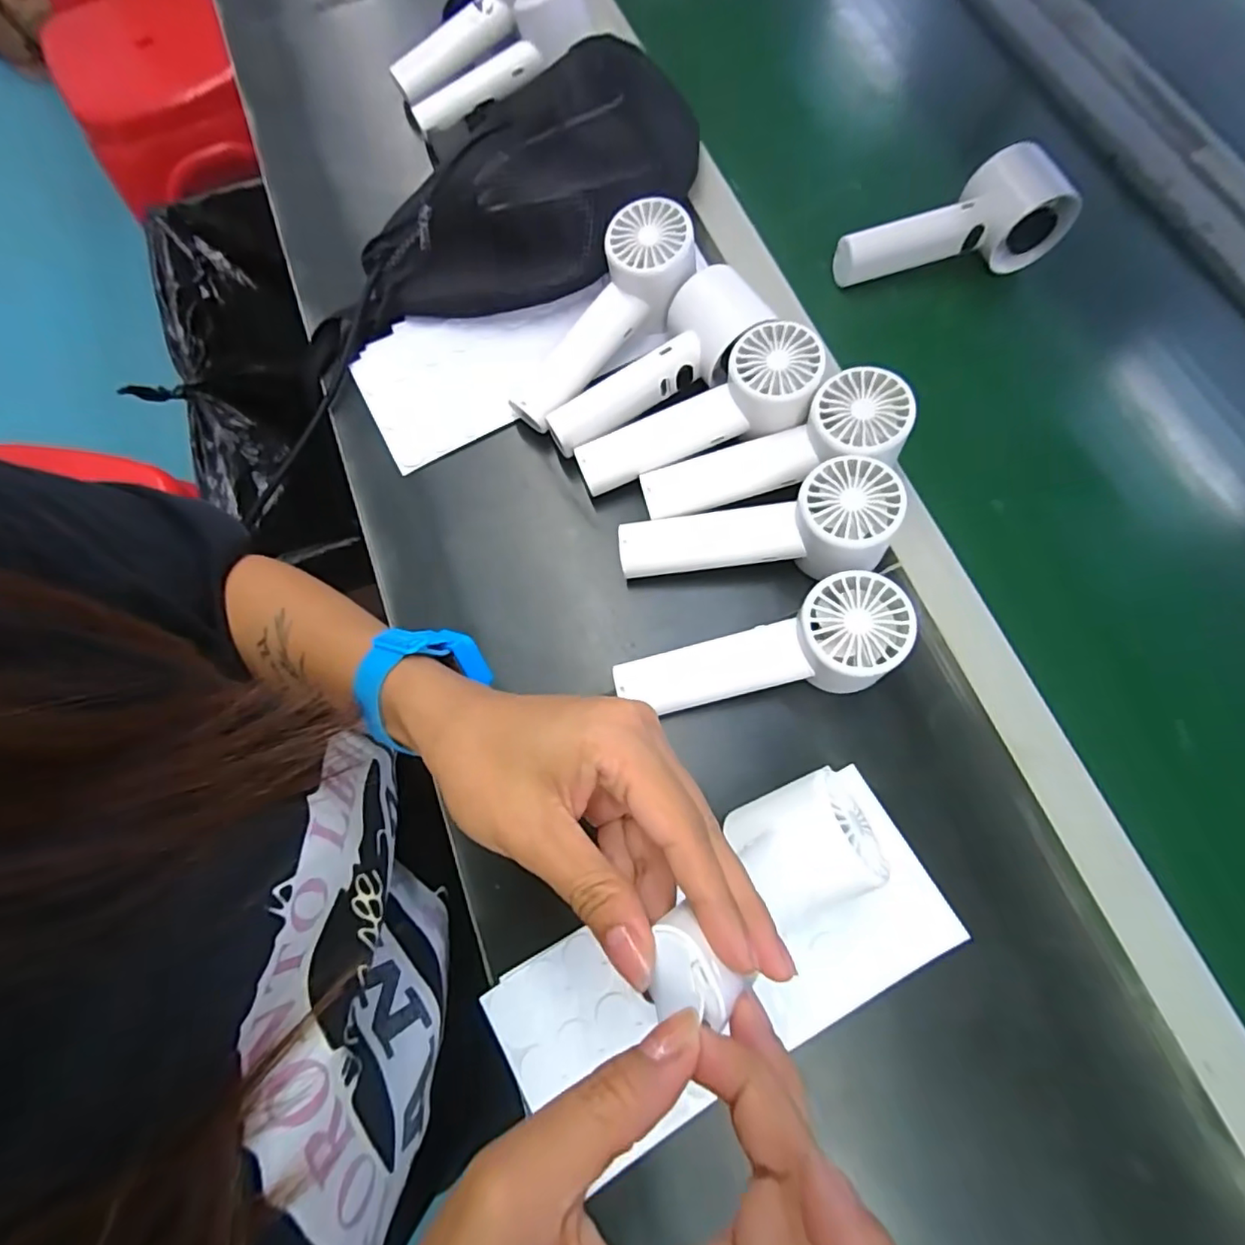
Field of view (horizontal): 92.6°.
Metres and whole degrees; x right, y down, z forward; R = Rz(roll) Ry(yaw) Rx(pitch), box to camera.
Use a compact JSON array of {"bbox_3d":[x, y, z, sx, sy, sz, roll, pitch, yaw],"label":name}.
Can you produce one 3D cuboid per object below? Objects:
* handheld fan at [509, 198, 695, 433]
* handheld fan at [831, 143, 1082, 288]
[{"bbox_3d":[-0.014,-0.194,0.383,0.056,0.041,0.157,44,101,14],"label":"handheld fan"},{"bbox_3d":[0.223,-0.276,0.410,0.154,0.061,0.048,-9,72,-3],"label":"handheld fan"}]

